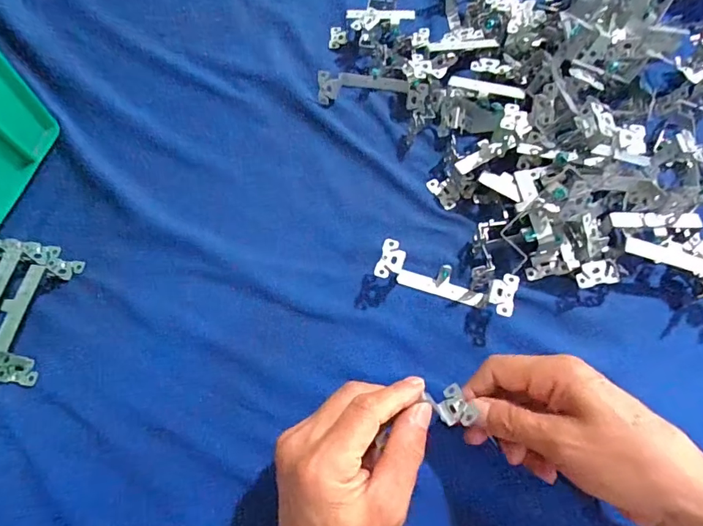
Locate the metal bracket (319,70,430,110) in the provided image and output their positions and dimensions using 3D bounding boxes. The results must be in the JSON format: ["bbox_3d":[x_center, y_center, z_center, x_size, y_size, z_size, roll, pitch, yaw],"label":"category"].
[{"bbox_3d":[0.022,-0.175,0.454,0.106,0.023,0.038,8,66,5],"label":"metal bracket"}]

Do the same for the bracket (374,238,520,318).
[{"bbox_3d":[0.073,0.015,0.365,0.104,0.028,0.031,17,67,9],"label":"bracket"}]

